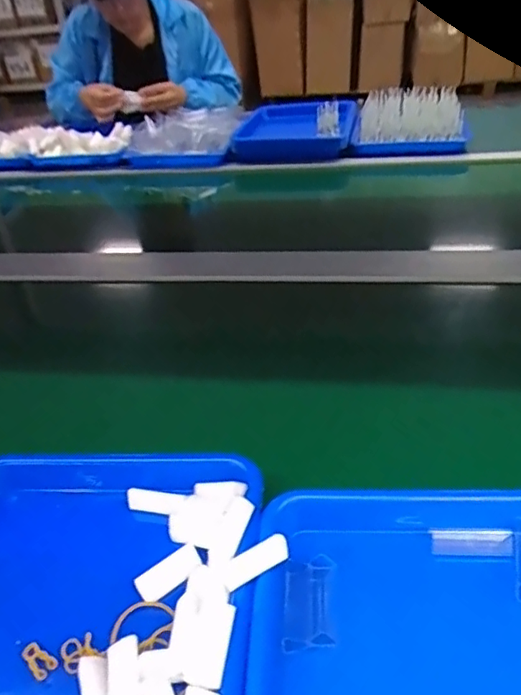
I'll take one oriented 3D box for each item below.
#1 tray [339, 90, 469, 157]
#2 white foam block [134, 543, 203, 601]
[{"bbox_3d":[0.331,-0.506,1.222,0.246,0.080,0.250,4,37,13],"label":"tray"},{"bbox_3d":[-0.063,0.156,0.382,0.046,0.011,0.015,-27,41,-26],"label":"white foam block"}]

